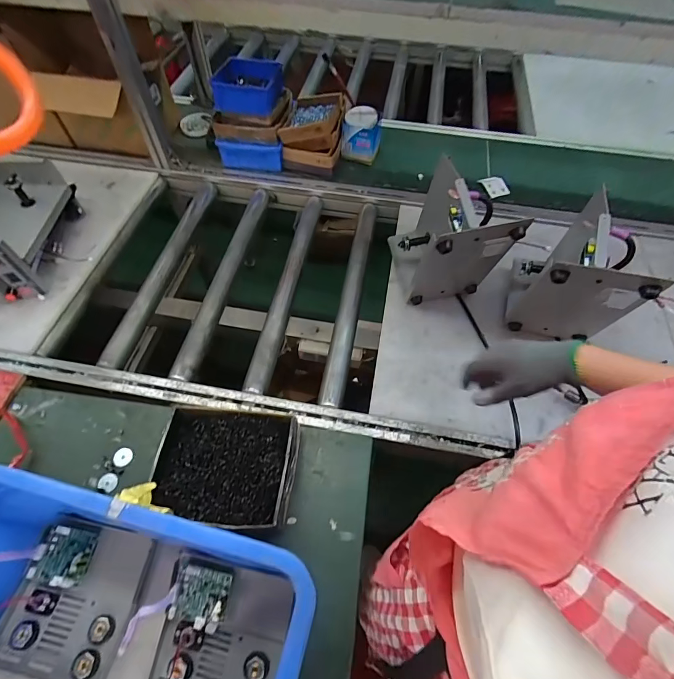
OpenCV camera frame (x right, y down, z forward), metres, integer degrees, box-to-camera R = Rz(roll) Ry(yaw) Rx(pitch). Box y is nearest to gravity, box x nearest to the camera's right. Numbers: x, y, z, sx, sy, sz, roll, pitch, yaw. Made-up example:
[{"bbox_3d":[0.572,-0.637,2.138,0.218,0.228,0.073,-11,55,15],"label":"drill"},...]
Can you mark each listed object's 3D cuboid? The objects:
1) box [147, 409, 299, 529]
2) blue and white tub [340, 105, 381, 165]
[{"bbox_3d":[-0.176,0.202,0.617,0.217,0.061,0.168,5,57,2],"label":"box"},{"bbox_3d":[0.069,-0.567,1.093,0.109,0.124,0.087,5,57,2],"label":"blue and white tub"}]

